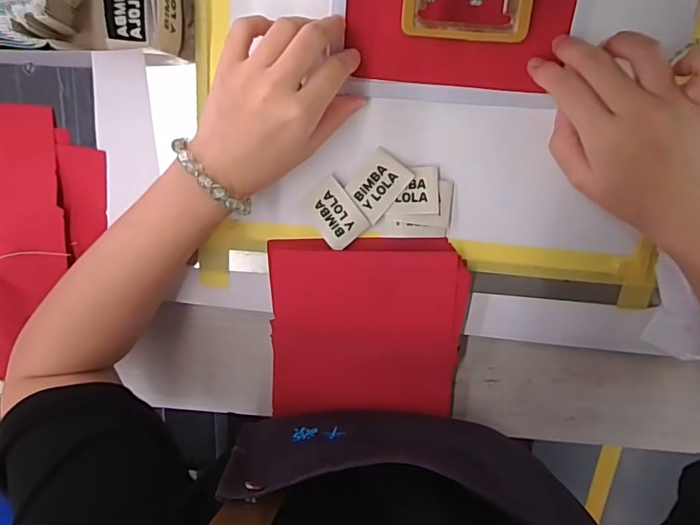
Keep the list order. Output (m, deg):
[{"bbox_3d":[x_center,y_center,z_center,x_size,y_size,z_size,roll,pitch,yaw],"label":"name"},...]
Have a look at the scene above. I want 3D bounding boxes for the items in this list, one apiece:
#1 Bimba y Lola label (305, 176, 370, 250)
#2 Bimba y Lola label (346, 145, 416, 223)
[{"bbox_3d":[-0.011,-0.036,0.345,0.033,0.004,0.047,-37,97,6],"label":"Bimba y Lola label"},{"bbox_3d":[0.020,-0.057,0.338,0.033,0.005,0.045,39,97,-5],"label":"Bimba y Lola label"}]

